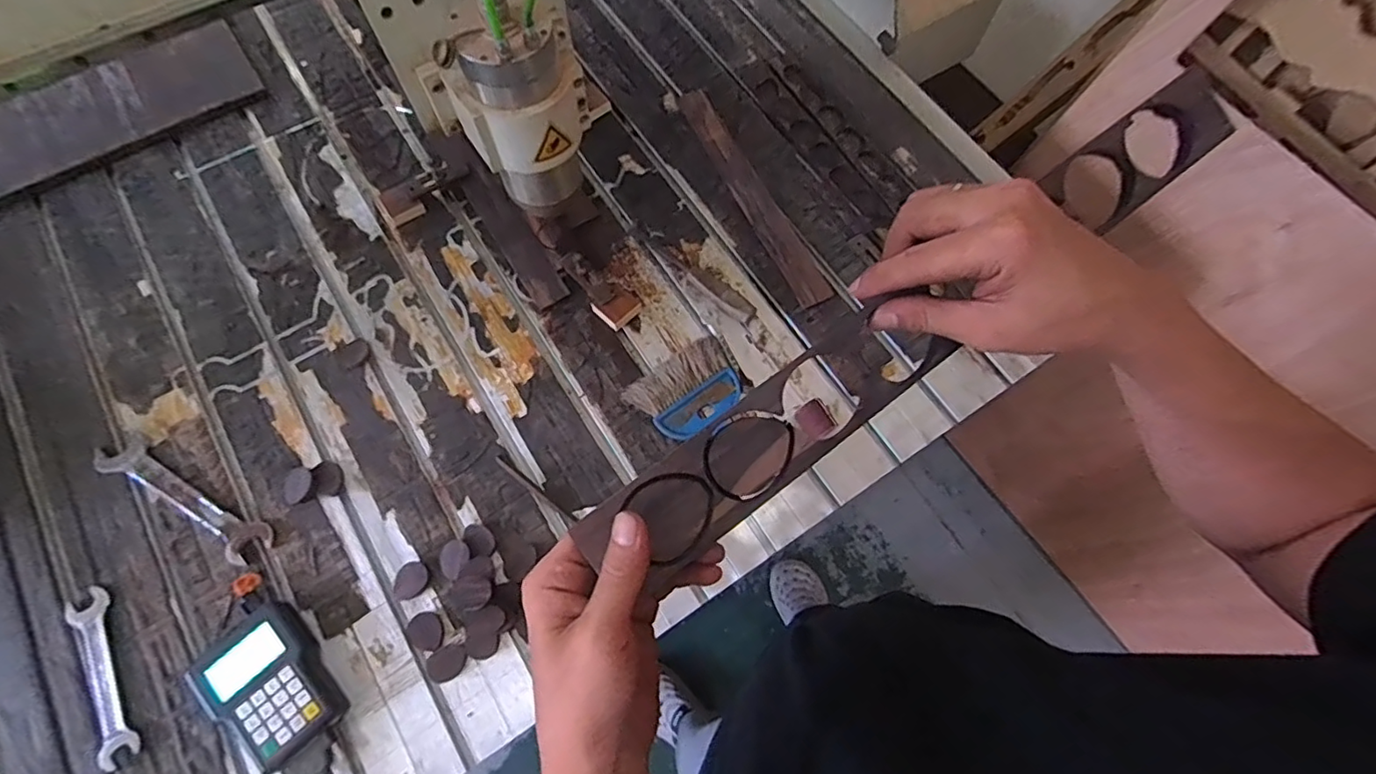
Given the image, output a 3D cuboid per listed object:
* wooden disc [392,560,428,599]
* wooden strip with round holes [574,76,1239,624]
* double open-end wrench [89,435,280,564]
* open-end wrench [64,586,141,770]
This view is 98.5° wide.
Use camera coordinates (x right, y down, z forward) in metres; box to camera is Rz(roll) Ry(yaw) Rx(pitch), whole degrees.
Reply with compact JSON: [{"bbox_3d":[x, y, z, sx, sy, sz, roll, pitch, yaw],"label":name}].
[{"bbox_3d":[-0.320,0.224,0.684,0.043,0.005,0.036,-37,76,-14],"label":"wooden disc"},{"bbox_3d":[0.141,-0.045,0.326,0.453,0.011,0.050,-36,92,-10],"label":"wooden strip with round holes"},{"bbox_3d":[-0.606,0.132,0.711,0.255,0.009,0.049,29,72,8],"label":"double open-end wrench"},{"bbox_3d":[-0.633,0.310,0.640,0.038,0.006,0.187,-29,74,-12],"label":"open-end wrench"}]

